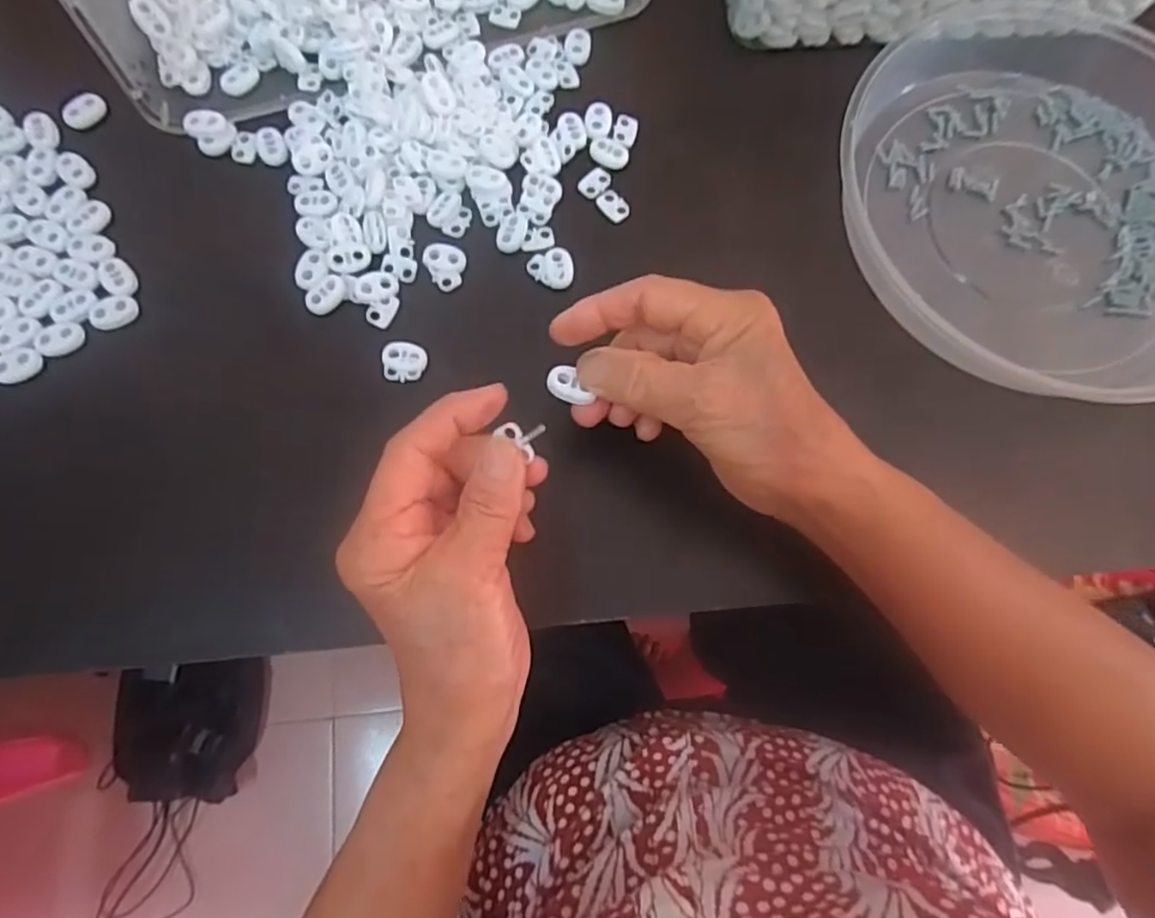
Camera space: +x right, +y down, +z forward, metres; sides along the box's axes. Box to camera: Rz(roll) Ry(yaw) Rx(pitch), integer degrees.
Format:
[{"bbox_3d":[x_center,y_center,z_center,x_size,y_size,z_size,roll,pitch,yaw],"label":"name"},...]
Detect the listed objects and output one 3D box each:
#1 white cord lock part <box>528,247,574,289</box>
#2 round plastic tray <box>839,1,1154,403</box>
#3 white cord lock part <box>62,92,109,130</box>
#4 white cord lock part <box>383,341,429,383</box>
[{"bbox_3d":[-0.014,-0.102,0.347,0.024,0.005,0.021,2,75,-2],"label":"white cord lock part"},{"bbox_3d":[0.254,-0.150,0.355,0.227,0.040,0.240,1,75,-2],"label":"round plastic tray"},{"bbox_3d":[-0.272,-0.193,0.358,0.015,0.007,0.023,41,76,10],"label":"white cord lock part"},{"bbox_3d":[-0.087,-0.049,0.328,0.021,0.007,0.019,-1,75,-2],"label":"white cord lock part"}]

